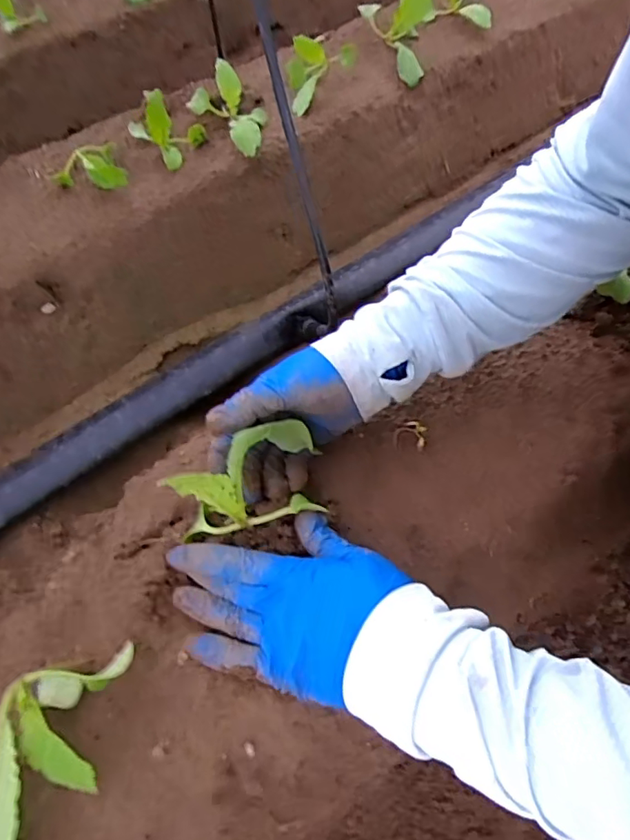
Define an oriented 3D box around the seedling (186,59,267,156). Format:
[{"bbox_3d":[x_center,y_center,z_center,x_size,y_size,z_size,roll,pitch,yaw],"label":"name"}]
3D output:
[{"bbox_3d":[-0.101,-0.352,0.602,0.087,0.055,0.124,-7,57,-2],"label":"seedling"}]

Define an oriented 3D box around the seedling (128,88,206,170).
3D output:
[{"bbox_3d":[-0.170,-0.340,0.587,0.082,0.078,0.066,-15,58,-7],"label":"seedling"}]

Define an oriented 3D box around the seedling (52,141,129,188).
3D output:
[{"bbox_3d":[-0.251,-0.276,0.576,0.073,0.030,0.076,-21,59,-11],"label":"seedling"}]

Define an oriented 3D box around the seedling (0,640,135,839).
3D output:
[{"bbox_3d":[-0.143,0.186,0.282,0.055,0.042,0.121,9,58,9],"label":"seedling"}]

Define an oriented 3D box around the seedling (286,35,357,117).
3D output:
[{"bbox_3d":[0.009,-0.437,0.658,0.088,0.050,0.096,-3,57,1],"label":"seedling"}]

